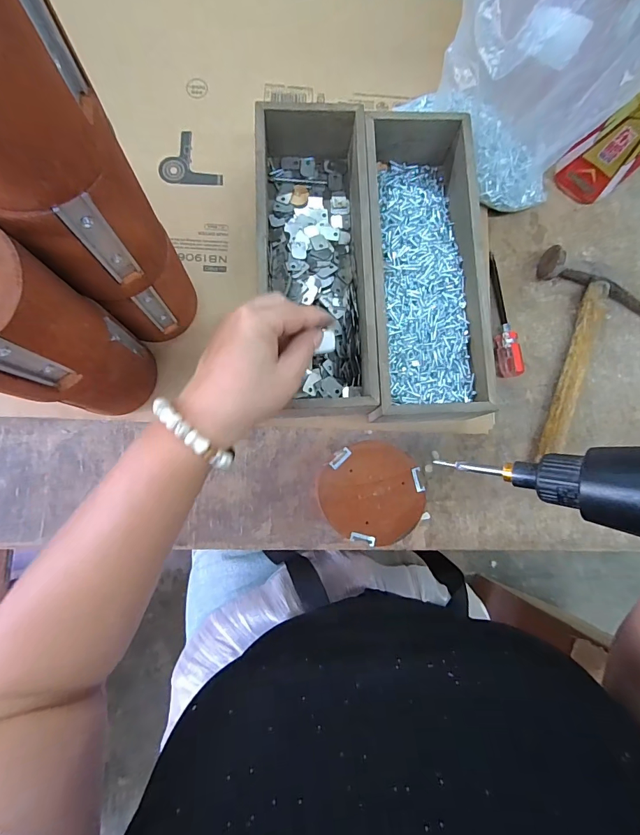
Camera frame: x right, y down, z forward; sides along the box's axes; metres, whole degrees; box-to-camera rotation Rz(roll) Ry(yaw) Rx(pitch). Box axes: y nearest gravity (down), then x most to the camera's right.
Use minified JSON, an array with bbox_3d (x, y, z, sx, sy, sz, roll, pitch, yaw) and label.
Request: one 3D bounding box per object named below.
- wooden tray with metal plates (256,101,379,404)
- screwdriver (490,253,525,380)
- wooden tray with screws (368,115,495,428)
[{"bbox_3d":[-0.006,-0.150,0.375,0.097,0.070,0.294,-2,84,-4],"label":"wooden tray with metal plates"},{"bbox_3d":[0.188,-0.107,0.410,0.021,0.023,0.132,-7,85,-5],"label":"screwdriver"},{"bbox_3d":[0.097,-0.142,0.381,0.111,0.074,0.298,1,84,-4],"label":"wooden tray with screws"}]

